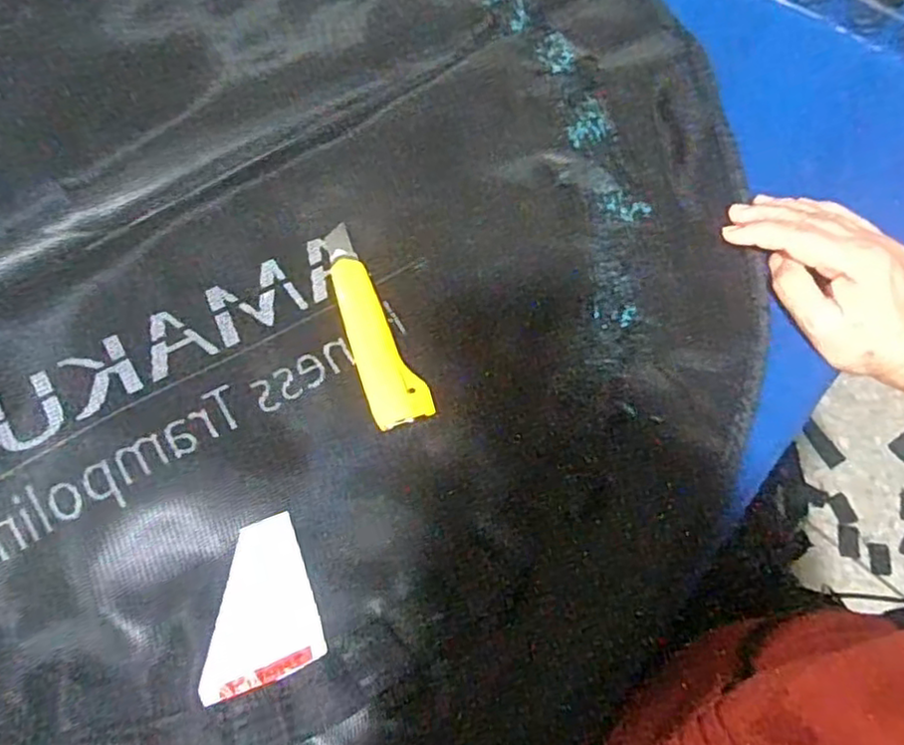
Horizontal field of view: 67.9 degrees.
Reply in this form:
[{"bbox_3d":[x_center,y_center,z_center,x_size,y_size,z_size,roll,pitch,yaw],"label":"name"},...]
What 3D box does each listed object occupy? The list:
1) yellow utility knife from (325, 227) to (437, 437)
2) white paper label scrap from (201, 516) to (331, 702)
[{"bbox_3d":[-0.058,-0.038,0.486,0.040,0.017,0.164,-18,70,-7],"label":"yellow utility knife"},{"bbox_3d":[-0.123,0.142,0.410,0.074,0.008,0.091,-18,72,-12],"label":"white paper label scrap"}]

